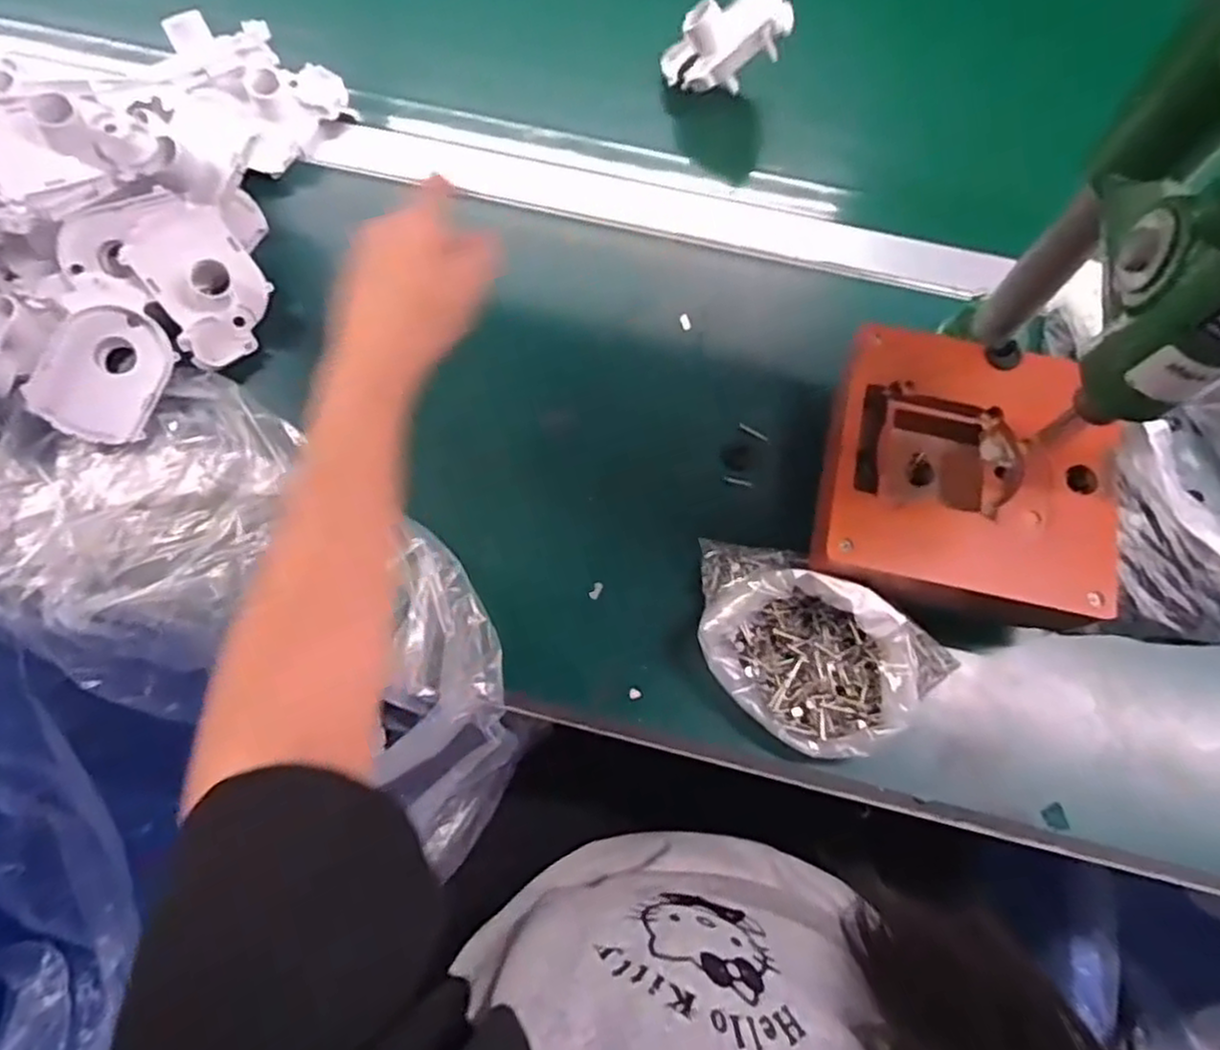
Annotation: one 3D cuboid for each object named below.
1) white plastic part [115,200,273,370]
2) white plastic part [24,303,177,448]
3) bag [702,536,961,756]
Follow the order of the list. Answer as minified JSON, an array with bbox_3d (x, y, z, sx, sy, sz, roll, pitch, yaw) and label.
[{"bbox_3d":[-0.275,-0.166,0.501,0.068,0.020,0.108,-35,100,-17],"label":"white plastic part"},{"bbox_3d":[-0.332,-0.100,0.485,0.071,0.013,0.087,22,87,-17],"label":"white plastic part"},{"bbox_3d":[0.112,0.071,0.426,0.147,0.054,0.093,33,75,9],"label":"bag"}]

